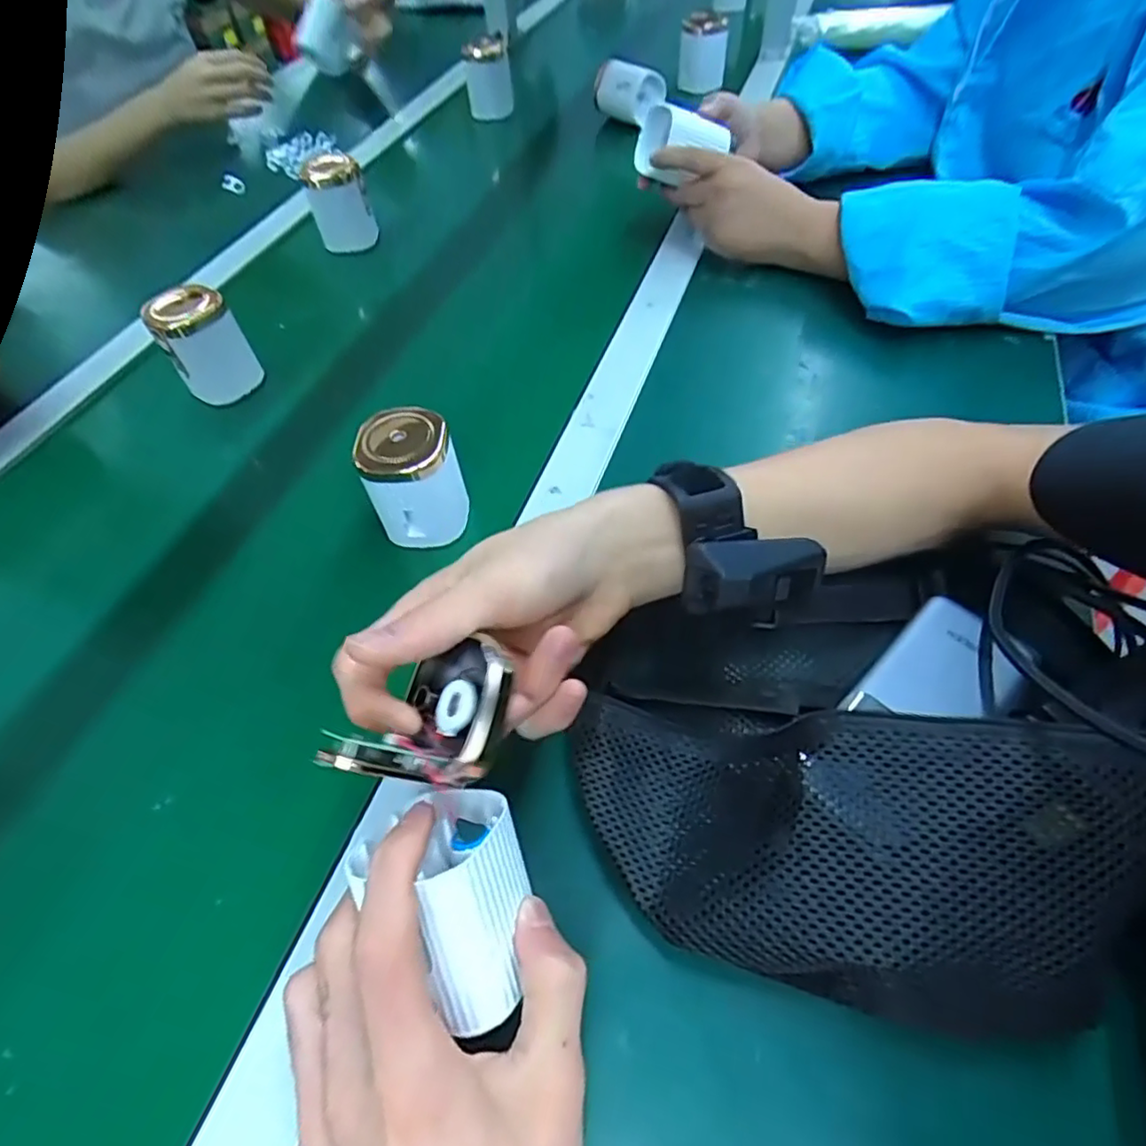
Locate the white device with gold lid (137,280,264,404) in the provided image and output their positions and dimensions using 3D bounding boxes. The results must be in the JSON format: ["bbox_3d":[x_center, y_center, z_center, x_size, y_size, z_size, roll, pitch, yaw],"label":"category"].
[{"bbox_3d":[-0.299,-0.187,0.505,0.060,0.078,0.050,-30,60,-16],"label":"white device with gold lid"}]

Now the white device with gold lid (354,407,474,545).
[{"bbox_3d":[-0.102,-0.058,0.394,0.056,0.073,0.056,-22,58,-11],"label":"white device with gold lid"}]

